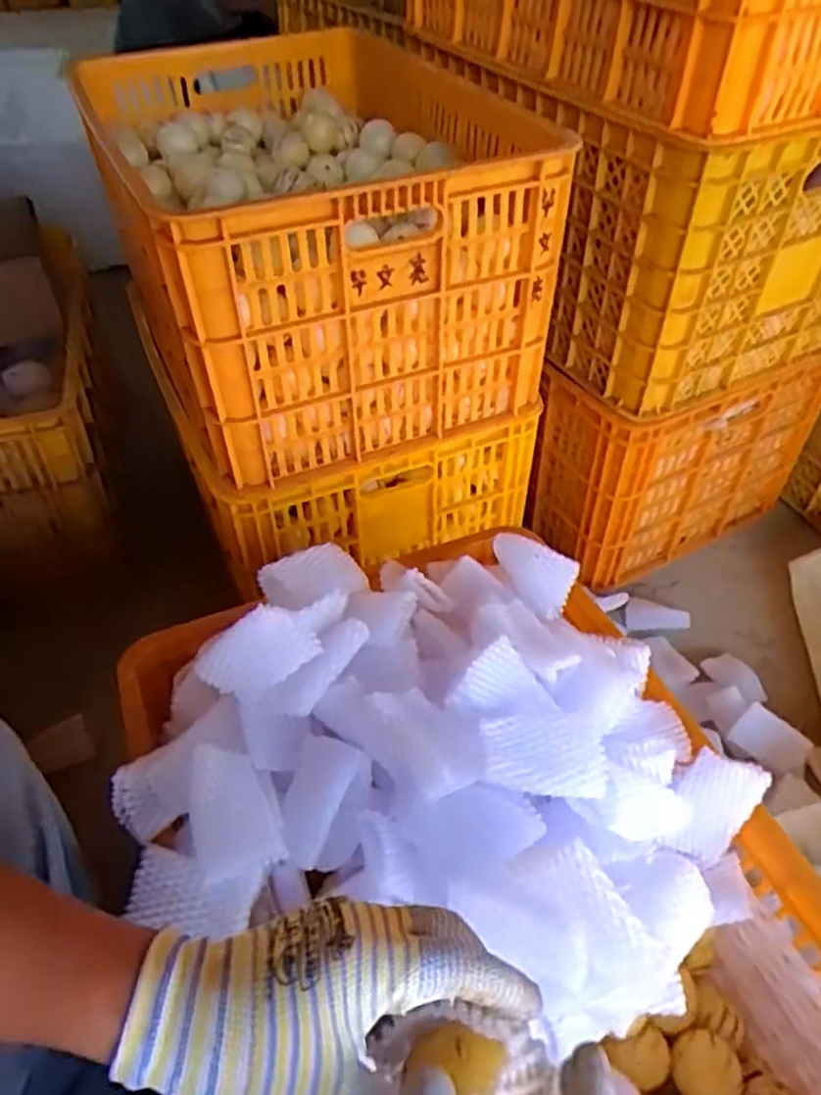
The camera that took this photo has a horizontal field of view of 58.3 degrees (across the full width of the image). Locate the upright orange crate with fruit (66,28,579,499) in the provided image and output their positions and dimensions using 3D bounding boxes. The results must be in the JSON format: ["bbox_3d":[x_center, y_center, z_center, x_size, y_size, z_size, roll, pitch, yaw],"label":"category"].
[{"bbox_3d":[-0.125,-0.412,0.941,0.448,0.309,0.611,-20,51,-17],"label":"upright orange crate with fruit"}]

